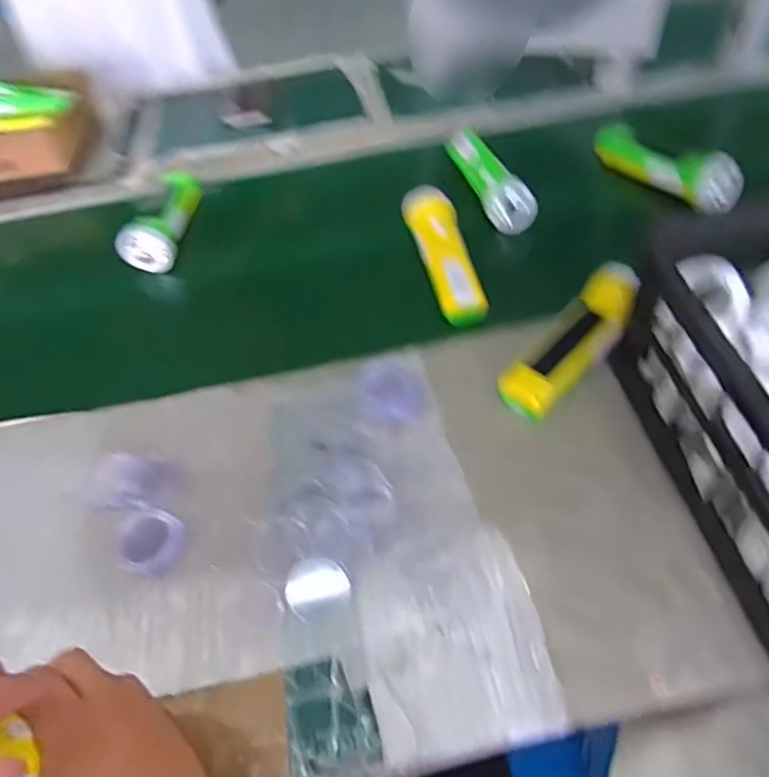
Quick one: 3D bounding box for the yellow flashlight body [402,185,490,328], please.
[{"bbox_3d":[0.063,-0.149,0.624,0.046,0.041,0.176,-14,62,-6],"label":"yellow flashlight body"}]

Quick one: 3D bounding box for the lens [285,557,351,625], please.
[{"bbox_3d":[-0.048,0.146,0.423,0.045,0.009,0.043,-3,50,4],"label":"lens"}]

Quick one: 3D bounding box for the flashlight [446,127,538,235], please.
[{"bbox_3d":[0.120,-0.259,0.717,0.058,0.050,0.178,-18,51,-9],"label":"flashlight"}]

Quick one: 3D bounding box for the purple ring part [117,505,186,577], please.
[{"bbox_3d":[-0.180,0.118,0.450,0.051,0.012,0.048,-3,50,4],"label":"purple ring part"}]

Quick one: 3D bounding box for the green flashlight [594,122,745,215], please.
[{"bbox_3d":[0.328,-0.263,0.693,0.050,0.046,0.180,-35,56,-21],"label":"green flashlight"}]

